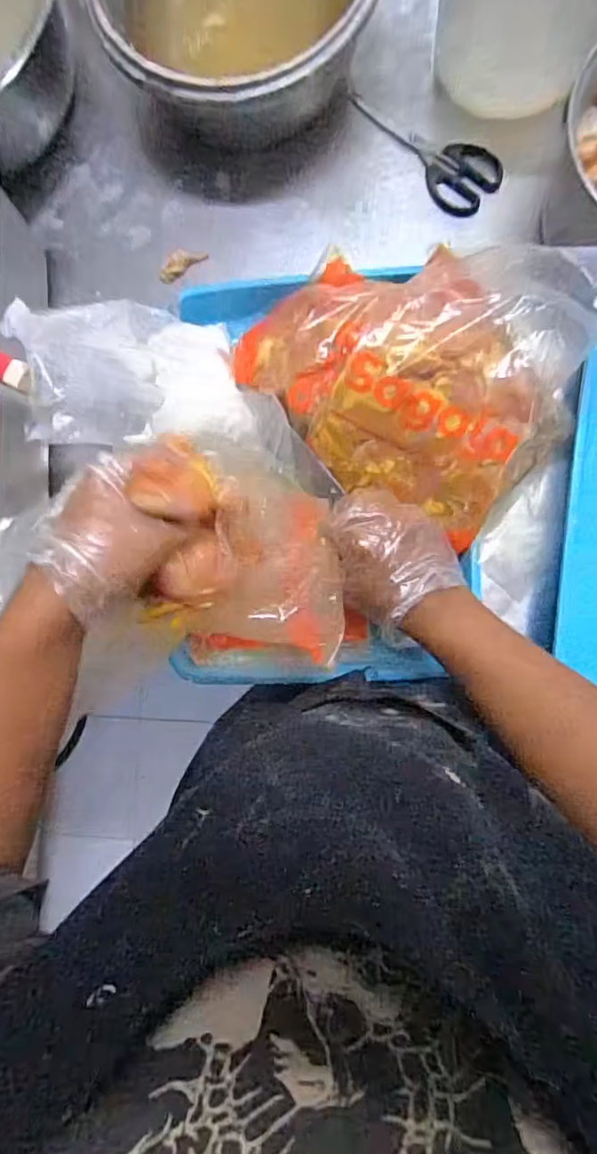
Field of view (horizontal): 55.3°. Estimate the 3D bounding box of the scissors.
[{"bbox_3d":[0.146,-0.473,0.617,0.078,0.008,0.187,-35,83,3],"label":"scissors"}]

